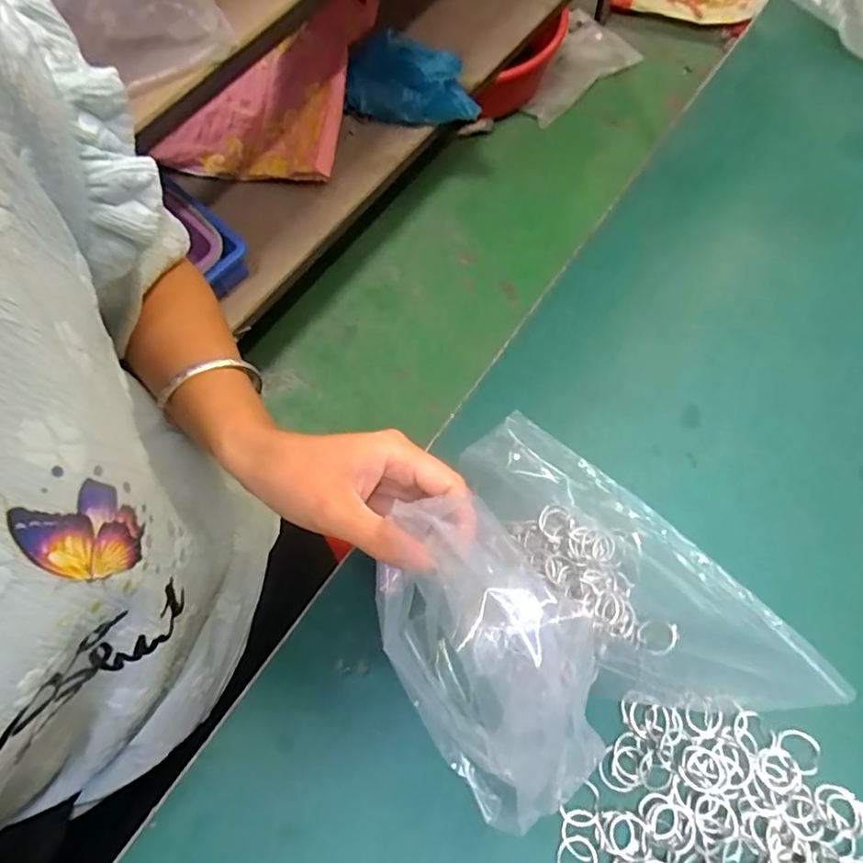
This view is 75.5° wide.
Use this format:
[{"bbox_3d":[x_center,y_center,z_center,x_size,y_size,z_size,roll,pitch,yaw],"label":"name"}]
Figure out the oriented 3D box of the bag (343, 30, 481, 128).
[{"bbox_3d":[-0.043,-0.689,1.114,0.270,0.115,0.123,25,73,12],"label":"bag"}]

